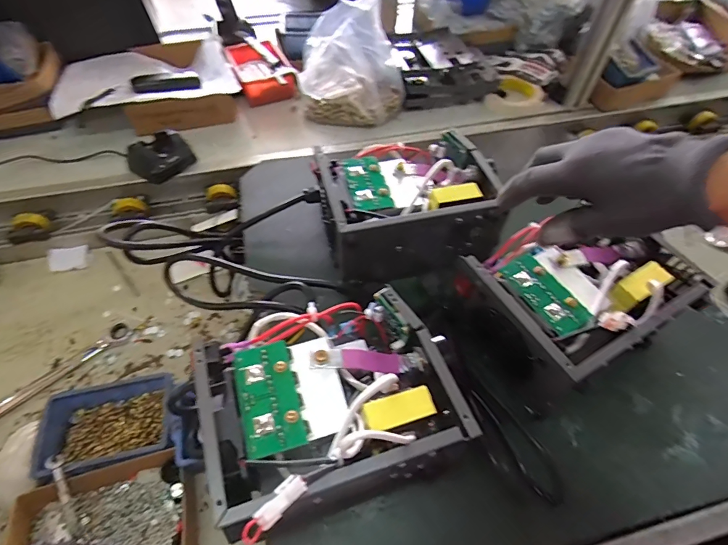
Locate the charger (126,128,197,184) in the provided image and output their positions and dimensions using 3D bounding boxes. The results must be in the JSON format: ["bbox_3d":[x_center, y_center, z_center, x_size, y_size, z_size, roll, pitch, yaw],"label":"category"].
[{"bbox_3d":[-0.323,-0.187,0.644,0.091,0.045,0.060,-39,64,-24],"label":"charger"}]

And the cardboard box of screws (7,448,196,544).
[{"bbox_3d":[-0.268,0.276,0.422,0.178,0.032,0.130,-13,56,-10],"label":"cardboard box of screws"}]

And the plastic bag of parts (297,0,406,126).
[{"bbox_3d":[-0.022,-0.350,0.673,0.180,0.183,0.102,-8,56,-6],"label":"plastic bag of parts"}]

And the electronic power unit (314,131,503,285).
[{"bbox_3d":[0.056,-0.092,0.528,0.208,0.100,0.167,-13,56,-10],"label":"electronic power unit"}]

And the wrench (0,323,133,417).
[{"bbox_3d":[-0.417,0.137,0.548,0.203,0.006,0.030,-36,63,-23],"label":"wrench"}]

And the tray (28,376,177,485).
[{"bbox_3d":[-0.302,0.185,0.494,0.150,0.053,0.105,-10,56,-8],"label":"tray"}]

